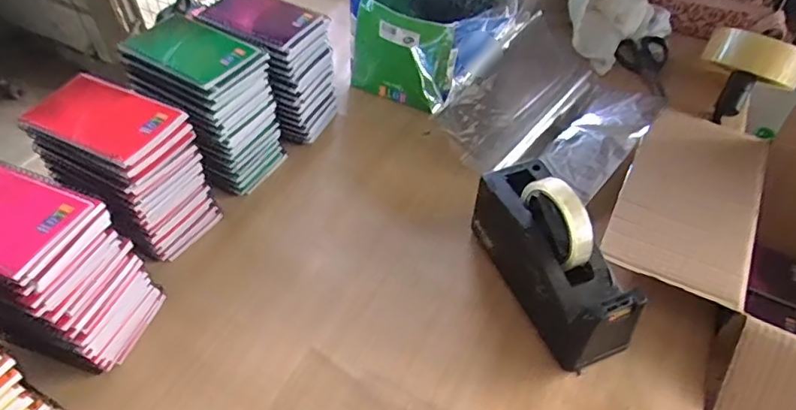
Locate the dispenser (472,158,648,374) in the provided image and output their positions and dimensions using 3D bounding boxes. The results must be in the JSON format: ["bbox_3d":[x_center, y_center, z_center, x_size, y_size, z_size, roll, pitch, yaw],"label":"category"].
[{"bbox_3d":[0.155,0.048,0.535,0.077,0.118,0.200,-16,50,-14],"label":"dispenser"}]

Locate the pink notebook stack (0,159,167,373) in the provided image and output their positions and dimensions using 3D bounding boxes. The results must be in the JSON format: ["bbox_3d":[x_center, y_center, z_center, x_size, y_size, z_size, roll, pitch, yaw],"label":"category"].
[{"bbox_3d":[-0.321,0.061,0.488,0.134,0.171,0.099,15,49,13],"label":"pink notebook stack"}]

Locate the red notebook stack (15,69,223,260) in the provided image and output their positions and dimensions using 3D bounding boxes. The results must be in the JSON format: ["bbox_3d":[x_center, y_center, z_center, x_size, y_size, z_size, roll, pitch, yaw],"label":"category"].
[{"bbox_3d":[-0.280,-0.032,0.569,0.129,0.177,0.094,18,50,16],"label":"red notebook stack"}]

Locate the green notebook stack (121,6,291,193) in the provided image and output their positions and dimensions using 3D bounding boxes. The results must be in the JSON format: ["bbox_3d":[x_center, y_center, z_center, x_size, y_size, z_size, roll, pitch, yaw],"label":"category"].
[{"bbox_3d":[-0.225,-0.118,0.654,0.127,0.182,0.109,26,53,22],"label":"green notebook stack"}]

